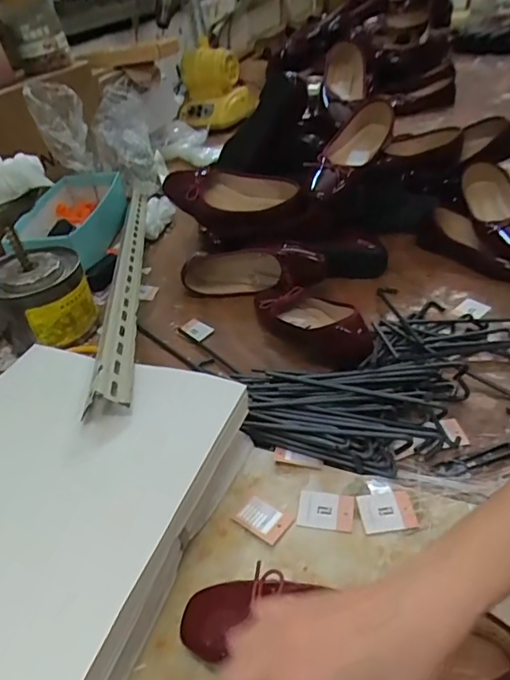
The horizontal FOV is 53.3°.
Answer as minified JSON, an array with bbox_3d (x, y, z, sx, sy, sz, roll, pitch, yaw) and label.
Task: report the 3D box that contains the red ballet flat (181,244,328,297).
[{"bbox_3d":[-0.010,-0.108,0.805,0.245,0.077,0.076,-2,36,27],"label":"red ballet flat"}]

